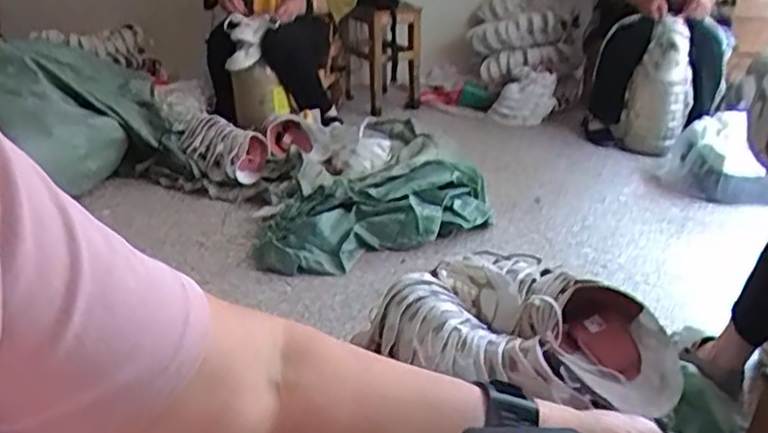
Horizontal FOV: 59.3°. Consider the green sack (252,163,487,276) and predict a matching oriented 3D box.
[{"bbox_3d":[-0.035,-0.013,1.858,0.654,0.134,0.409,-18,31,-32],"label":"green sack"}]

